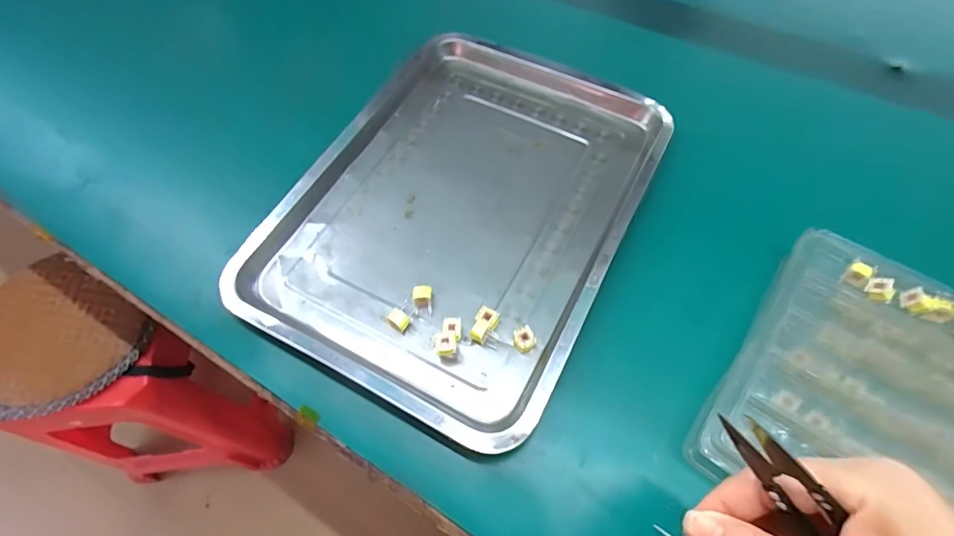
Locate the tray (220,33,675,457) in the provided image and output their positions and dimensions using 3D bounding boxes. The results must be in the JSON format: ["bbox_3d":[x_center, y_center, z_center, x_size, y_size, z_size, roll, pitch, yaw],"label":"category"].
[{"bbox_3d":[-0.012,-0.069,0.425,0.288,0.028,0.386,25,67,15],"label":"tray"}]

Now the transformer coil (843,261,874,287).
[{"bbox_3d":[0.288,0.005,0.341,0.013,0.014,0.013,34,68,18],"label":"transformer coil"}]

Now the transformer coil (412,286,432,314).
[{"bbox_3d":[-0.046,0.027,0.380,0.015,0.014,0.021,-5,63,1],"label":"transformer coil"}]

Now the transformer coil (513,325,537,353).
[{"bbox_3d":[0.038,0.058,0.360,0.017,0.012,0.019,-29,65,-12],"label":"transformer coil"}]

